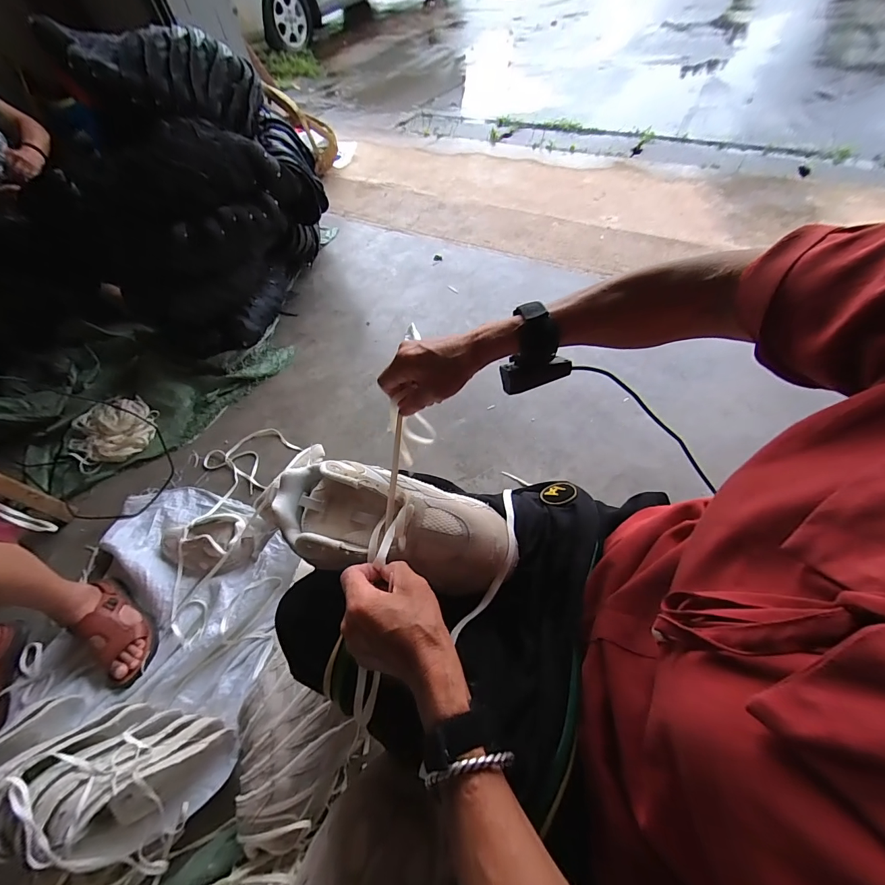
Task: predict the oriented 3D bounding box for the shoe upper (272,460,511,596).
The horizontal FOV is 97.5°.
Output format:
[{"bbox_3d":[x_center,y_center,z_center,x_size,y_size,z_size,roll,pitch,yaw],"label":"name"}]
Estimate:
[{"bbox_3d":[-0.057,0.084,0.433,0.268,0.065,0.124,13,62,6],"label":"shoe upper"}]

